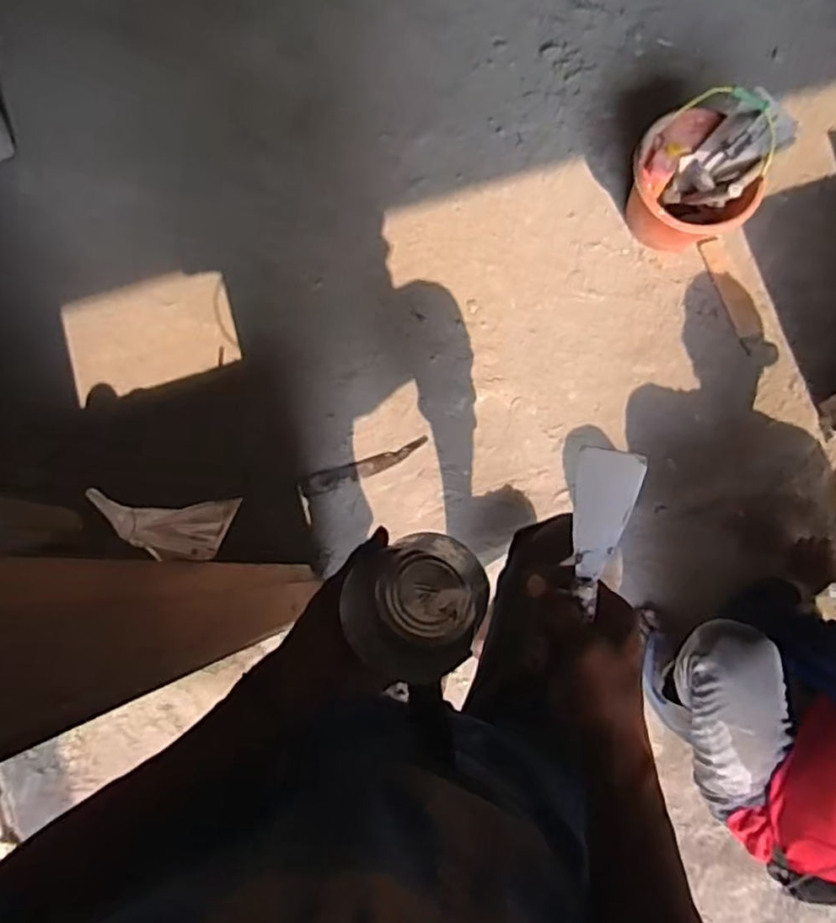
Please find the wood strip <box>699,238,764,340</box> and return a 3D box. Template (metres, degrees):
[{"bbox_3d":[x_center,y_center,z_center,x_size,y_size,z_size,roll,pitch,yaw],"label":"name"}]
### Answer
[{"bbox_3d":[0.746,-0.411,1.569,0.061,0.013,0.263,-21,80,-4],"label":"wood strip"}]

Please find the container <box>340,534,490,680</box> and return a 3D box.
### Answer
[{"bbox_3d":[0.000,0.116,0.528,0.103,0.065,0.117,19,80,3],"label":"container"}]

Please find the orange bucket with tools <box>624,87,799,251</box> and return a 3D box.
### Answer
[{"bbox_3d":[0.603,-0.617,1.435,0.274,0.353,0.265,0,81,-1],"label":"orange bucket with tools"}]

